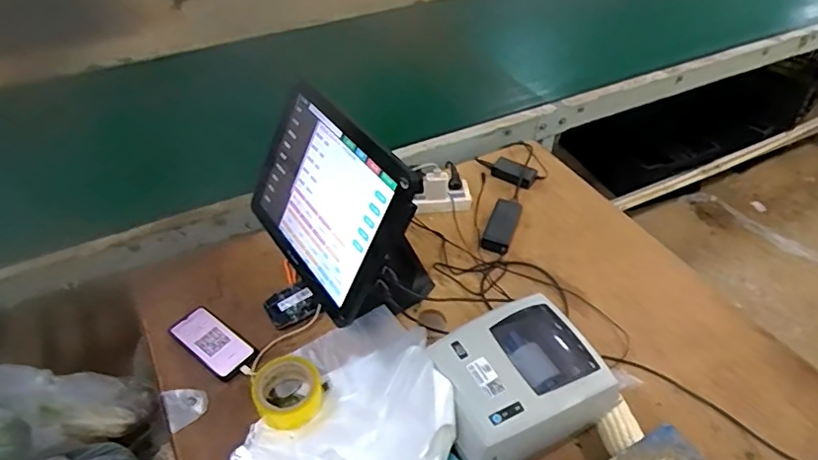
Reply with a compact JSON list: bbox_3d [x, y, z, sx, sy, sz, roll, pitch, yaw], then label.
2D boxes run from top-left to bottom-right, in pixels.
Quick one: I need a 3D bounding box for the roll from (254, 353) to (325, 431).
[{"bbox_3d":[-0.194,0.259,0.894,0.107,0.040,0.114,-12,44,-10],"label":"roll"}]

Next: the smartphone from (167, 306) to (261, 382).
[{"bbox_3d":[-0.344,0.198,0.982,0.157,0.015,0.077,31,51,24],"label":"smartphone"}]

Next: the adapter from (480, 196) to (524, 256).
[{"bbox_3d":[0.198,-0.012,1.180,0.064,0.035,0.146,13,46,16],"label":"adapter"}]

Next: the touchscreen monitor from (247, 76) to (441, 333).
[{"bbox_3d":[-0.113,-0.012,0.981,0.214,0.358,0.365,-30,50,-26],"label":"touchscreen monitor"}]

